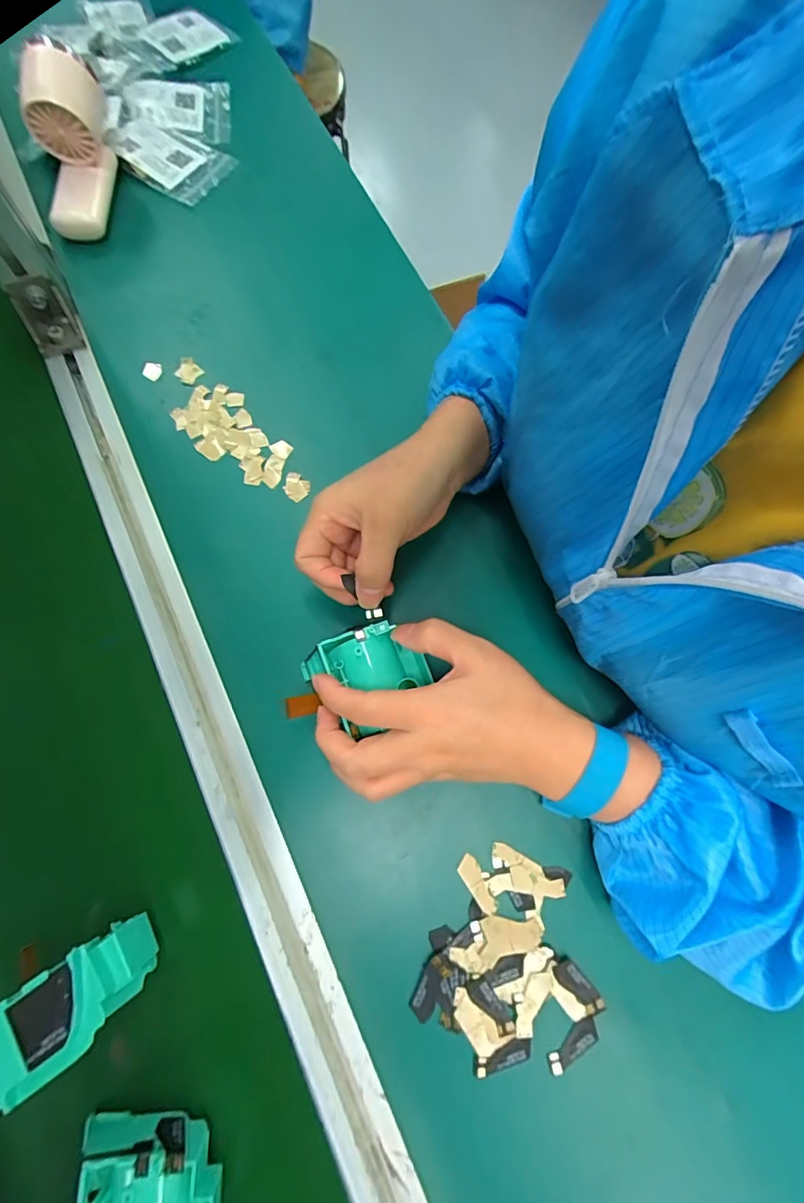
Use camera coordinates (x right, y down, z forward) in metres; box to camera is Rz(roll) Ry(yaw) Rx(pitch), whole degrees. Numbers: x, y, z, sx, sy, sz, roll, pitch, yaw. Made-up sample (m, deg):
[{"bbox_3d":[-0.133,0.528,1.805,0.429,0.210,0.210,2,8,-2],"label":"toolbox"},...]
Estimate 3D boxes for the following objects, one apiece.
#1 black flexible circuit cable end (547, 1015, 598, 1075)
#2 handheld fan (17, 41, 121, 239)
[{"bbox_3d":[0.102,0.264,0.288,0.037,0.004,0.013,-36,79,-10],"label":"black flexible circuit cable end"},{"bbox_3d":[-0.269,-0.374,0.398,0.067,0.096,0.094,-12,75,-4],"label":"handheld fan"}]

